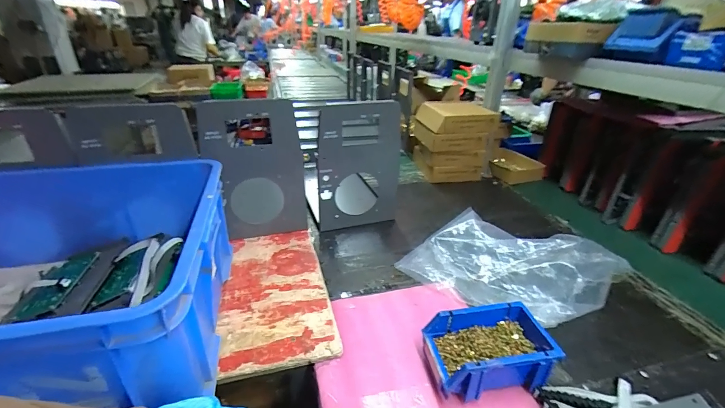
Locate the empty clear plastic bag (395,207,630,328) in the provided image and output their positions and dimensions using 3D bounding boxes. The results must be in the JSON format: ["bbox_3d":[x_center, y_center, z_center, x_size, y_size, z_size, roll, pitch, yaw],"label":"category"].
[{"bbox_3d":[0.293,0.109,0.675,0.354,0.071,0.280,21,33,33],"label":"empty clear plastic bag"}]

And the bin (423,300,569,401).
[{"bbox_3d":[0.178,0.209,0.483,0.166,0.073,0.101,-3,28,-8],"label":"bin"}]

